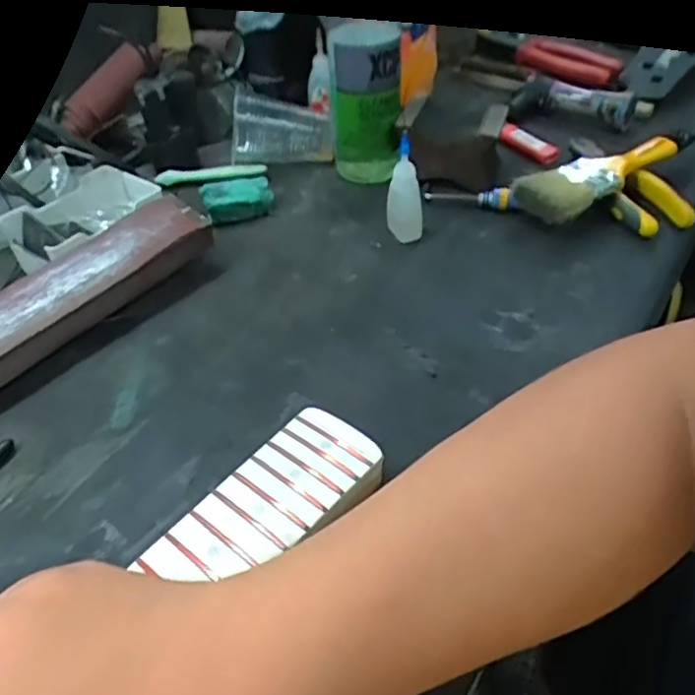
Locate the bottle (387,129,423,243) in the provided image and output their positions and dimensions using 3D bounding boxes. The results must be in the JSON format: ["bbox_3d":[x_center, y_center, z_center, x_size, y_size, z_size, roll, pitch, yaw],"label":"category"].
[{"bbox_3d":[0.047,-0.129,0.504,0.019,0.088,0.026,-20,47,-17],"label":"bottle"}]

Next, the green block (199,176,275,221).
[{"bbox_3d":[-0.096,-0.129,0.550,0.059,0.028,0.032,-10,45,-8],"label":"green block"}]

